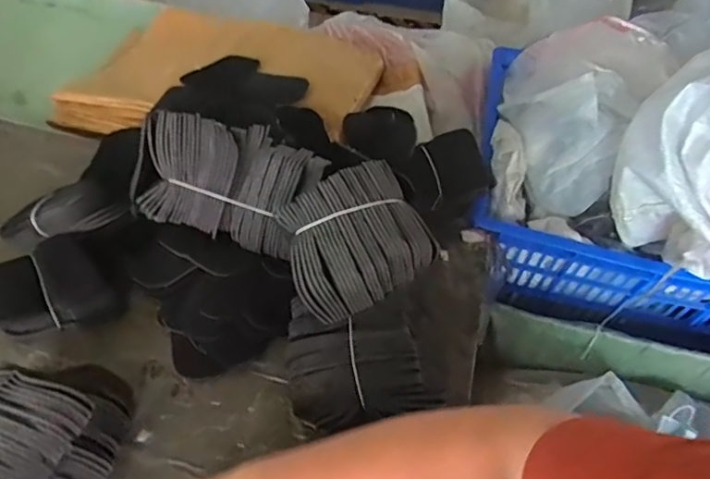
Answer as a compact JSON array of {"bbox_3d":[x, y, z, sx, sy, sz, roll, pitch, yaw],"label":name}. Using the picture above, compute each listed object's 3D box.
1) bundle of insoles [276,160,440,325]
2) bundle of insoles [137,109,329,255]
[{"bbox_3d":[-0.008,0.001,0.605,0.154,0.079,0.131,-23,57,-21],"label":"bundle of insoles"},{"bbox_3d":[-0.164,-0.075,0.706,0.231,0.123,0.110,14,52,7],"label":"bundle of insoles"}]

